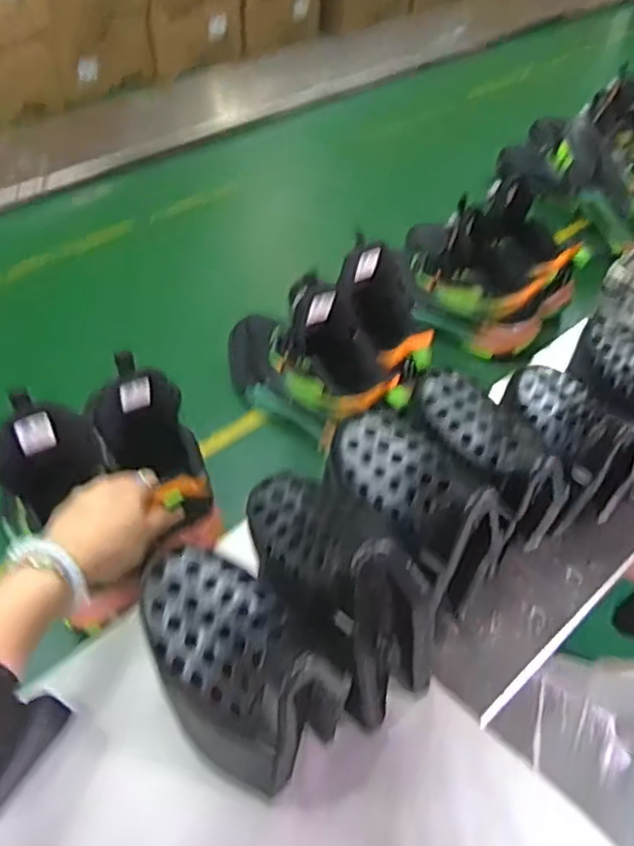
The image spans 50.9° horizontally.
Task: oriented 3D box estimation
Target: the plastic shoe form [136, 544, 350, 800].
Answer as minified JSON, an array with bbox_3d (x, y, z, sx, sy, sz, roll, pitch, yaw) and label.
[{"bbox_3d":[-0.049,0.127,0.386,0.083,0.059,0.144,-35,57,-28],"label":"plastic shoe form"}]

